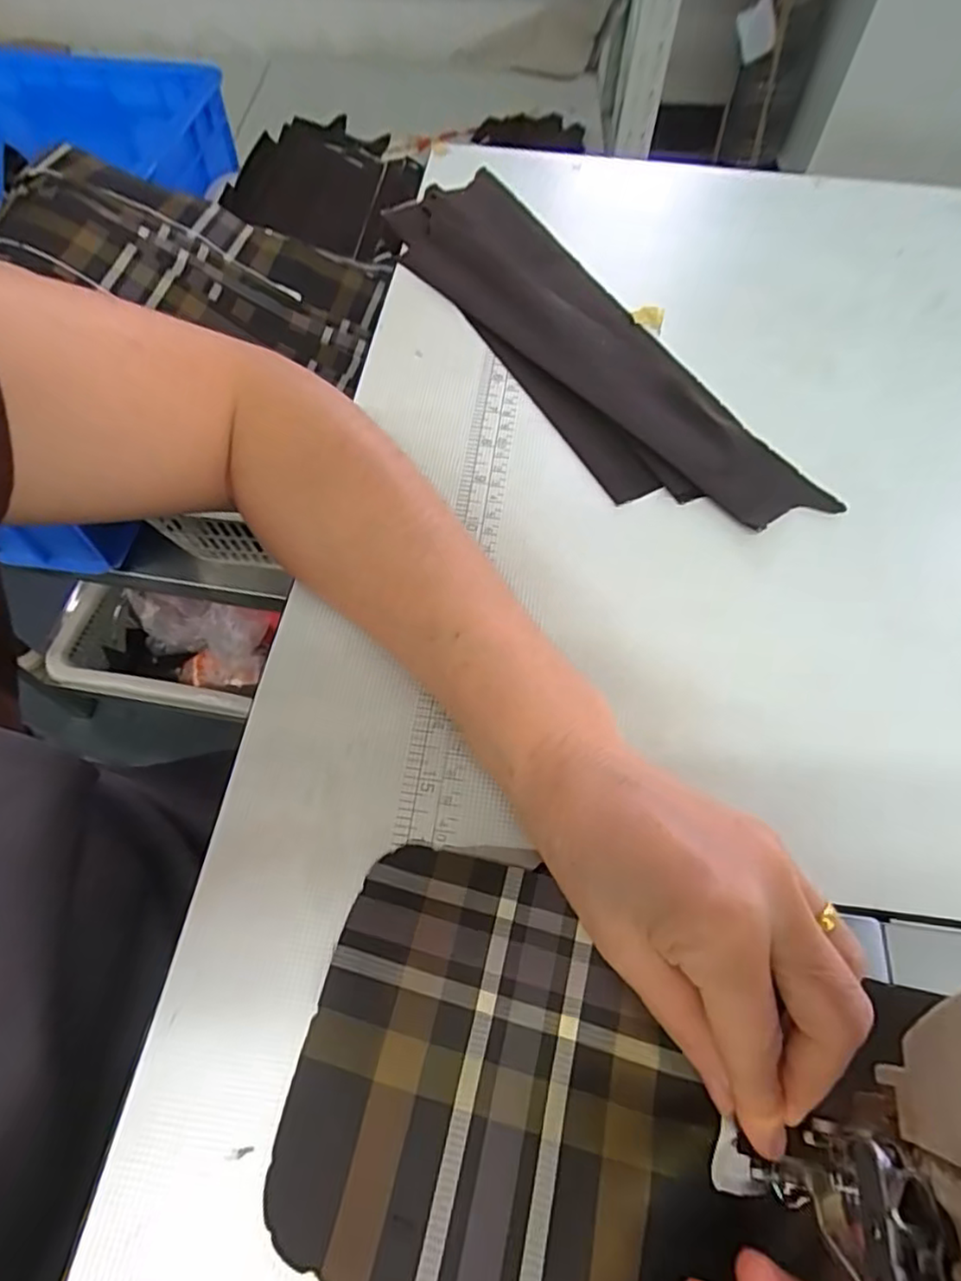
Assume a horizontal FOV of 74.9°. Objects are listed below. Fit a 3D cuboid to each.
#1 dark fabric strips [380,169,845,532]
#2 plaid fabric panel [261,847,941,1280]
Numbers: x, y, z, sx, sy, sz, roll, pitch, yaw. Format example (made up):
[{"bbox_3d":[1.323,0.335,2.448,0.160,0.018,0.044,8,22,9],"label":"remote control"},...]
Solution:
[{"bbox_3d":[0.050,-0.179,0.362,0.095,0.013,0.331,-28,65,-16],"label":"dark fabric strips"},{"bbox_3d":[0.033,0.140,0.189,0.176,0.010,0.114,13,60,9],"label":"plaid fabric panel"}]

